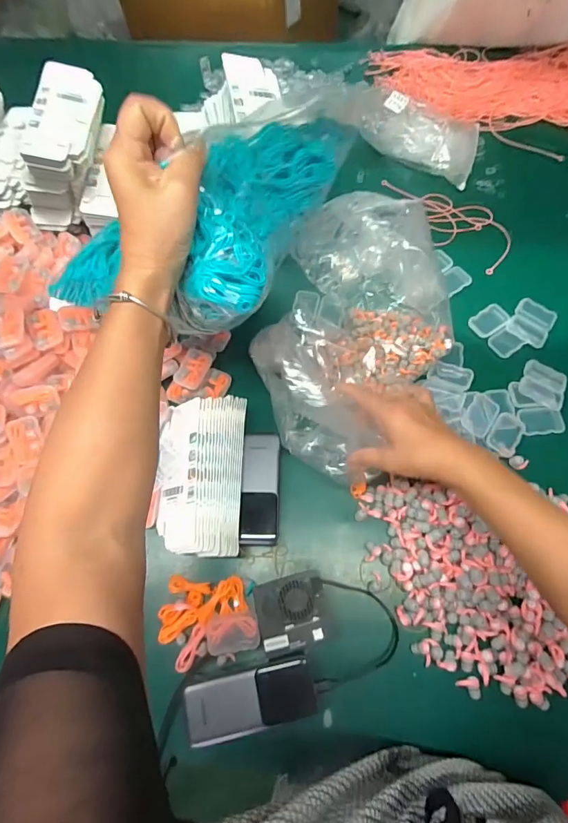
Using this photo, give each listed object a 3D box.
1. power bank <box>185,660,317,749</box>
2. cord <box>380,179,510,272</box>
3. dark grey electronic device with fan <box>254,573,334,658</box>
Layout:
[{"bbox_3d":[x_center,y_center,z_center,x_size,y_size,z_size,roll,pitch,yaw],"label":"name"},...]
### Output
[{"bbox_3d":[-0.032,0.291,0.422,0.122,0.044,0.052,-13,68,-3],"label":"power bank"},{"bbox_3d":[0.257,-0.313,0.682,0.230,0.025,0.111,30,79,10],"label":"cord"},{"bbox_3d":[0.011,0.219,0.453,0.080,0.040,0.073,-14,69,-4],"label":"dark grey electronic device with fan"}]

